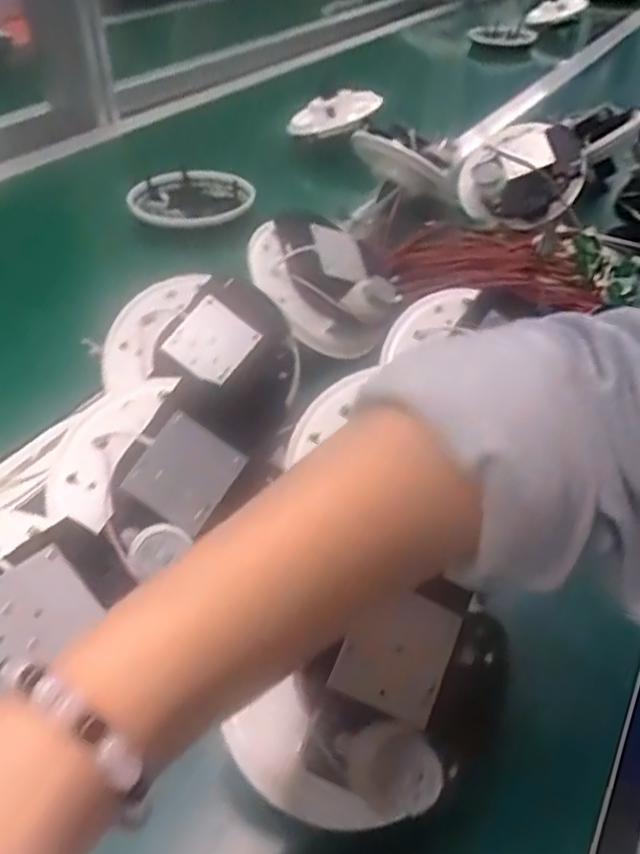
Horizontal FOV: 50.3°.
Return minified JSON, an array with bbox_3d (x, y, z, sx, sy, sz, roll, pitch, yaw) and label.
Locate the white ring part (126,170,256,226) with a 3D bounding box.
[{"bbox_3d":[-0.145,-0.244,0.742,0.116,0.033,0.115,25,46,25],"label":"white ring part"}]

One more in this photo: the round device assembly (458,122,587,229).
[{"bbox_3d":[0.211,-0.266,0.715,0.122,0.076,0.118,10,41,10],"label":"round device assembly"}]

